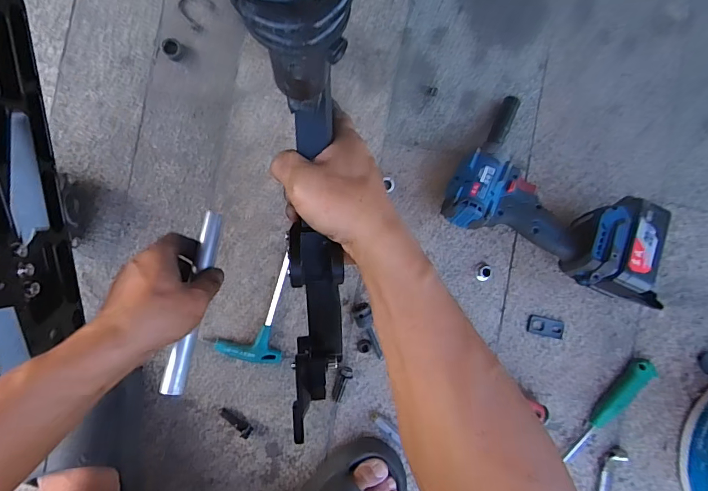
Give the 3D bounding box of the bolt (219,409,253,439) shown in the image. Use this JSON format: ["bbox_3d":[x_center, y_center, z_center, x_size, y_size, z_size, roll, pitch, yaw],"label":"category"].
[{"bbox_3d":[-0.147,0.222,0.494,0.048,0.019,0.015,34,86,-5],"label":"bolt"}]

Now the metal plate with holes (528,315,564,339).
[{"bbox_3d":[0.265,0.112,0.544,0.053,0.009,0.024,15,88,-7],"label":"metal plate with holes"}]

